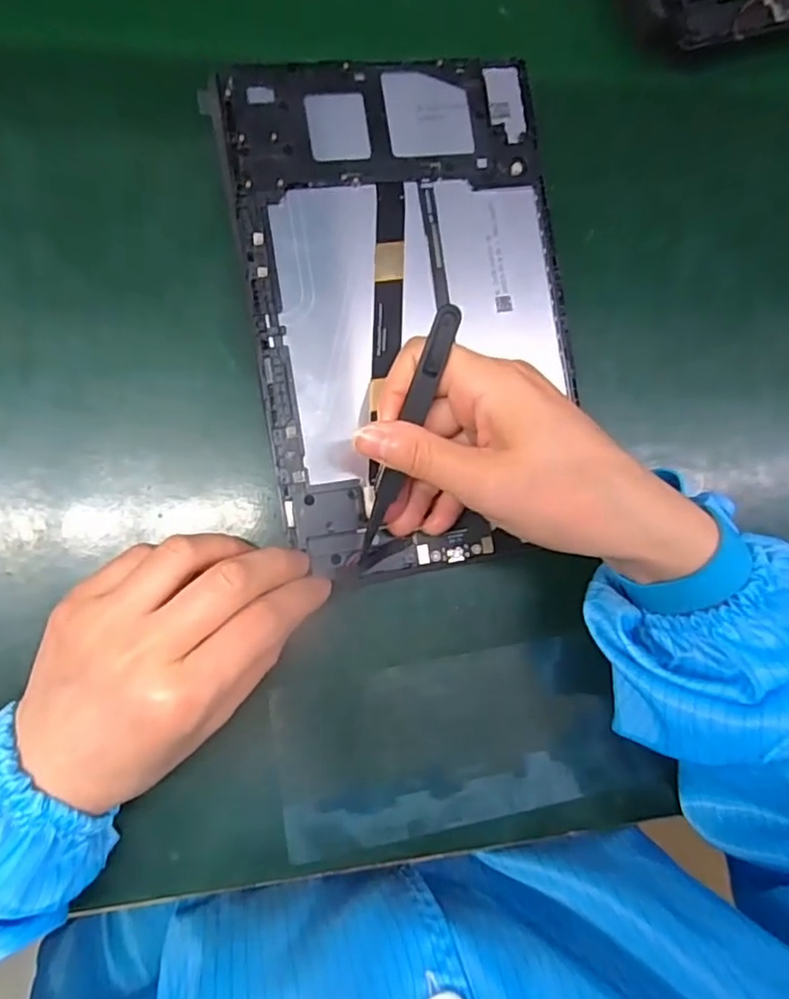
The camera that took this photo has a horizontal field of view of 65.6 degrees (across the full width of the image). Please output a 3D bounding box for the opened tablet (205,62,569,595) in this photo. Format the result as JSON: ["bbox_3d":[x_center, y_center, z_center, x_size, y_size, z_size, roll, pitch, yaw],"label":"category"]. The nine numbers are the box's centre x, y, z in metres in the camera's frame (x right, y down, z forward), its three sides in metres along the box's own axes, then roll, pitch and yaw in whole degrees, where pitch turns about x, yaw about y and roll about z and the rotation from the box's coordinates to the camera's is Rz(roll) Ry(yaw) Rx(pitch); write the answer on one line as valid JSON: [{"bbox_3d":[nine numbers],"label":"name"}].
[{"bbox_3d":[0.010,-0.090,0.292,0.152,0.014,0.240,-10,91,-10],"label":"opened tablet"}]

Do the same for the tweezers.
[{"bbox_3d":[0.003,-0.022,0.257,0.010,0.012,0.118,16,110,-9],"label":"tweezers"}]

